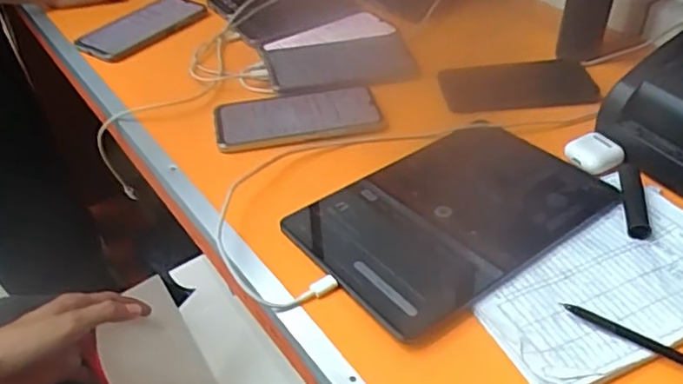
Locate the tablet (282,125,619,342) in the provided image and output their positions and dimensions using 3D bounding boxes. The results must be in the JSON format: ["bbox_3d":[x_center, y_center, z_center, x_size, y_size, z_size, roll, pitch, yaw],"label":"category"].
[{"bbox_3d":[0.099,0.011,0.536,0.256,0.009,0.171,-29,47,-28],"label":"tablet"}]

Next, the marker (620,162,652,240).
[{"bbox_3d":[0.252,0.007,0.532,0.020,0.015,0.091,9,42,13],"label":"marker"}]

